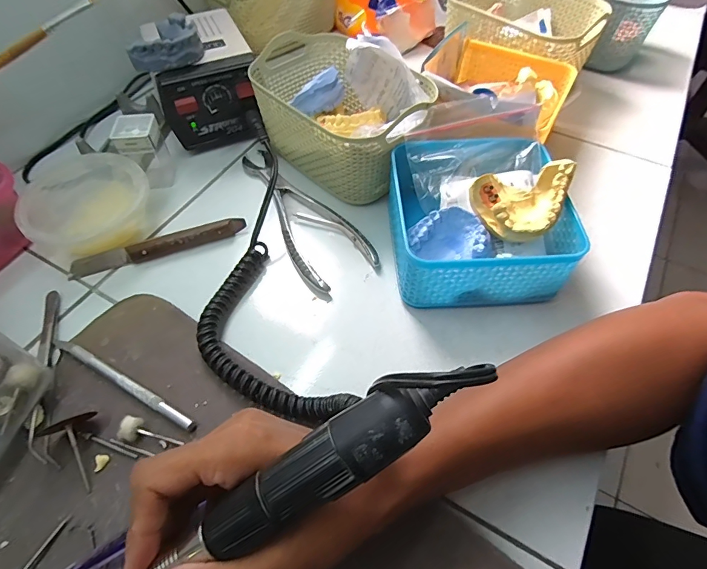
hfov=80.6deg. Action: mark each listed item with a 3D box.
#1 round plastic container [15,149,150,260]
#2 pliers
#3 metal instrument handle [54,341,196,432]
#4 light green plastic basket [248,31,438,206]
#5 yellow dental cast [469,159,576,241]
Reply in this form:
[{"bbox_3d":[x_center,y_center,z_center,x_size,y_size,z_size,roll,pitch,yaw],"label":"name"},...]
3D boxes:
[{"bbox_3d":[-0.244,-0.078,0.382,0.101,0.039,0.102,0,56,0],"label":"round plastic container"},{"bbox_3d":[-0.053,-0.069,0.392,0.065,0.010,0.185,-29,60,-18],"label":"pliers"},{"bbox_3d":[-0.165,0.068,0.297,0.131,0.006,0.009,25,59,17],"label":"metal instrument handle"},{"bbox_3d":[-0.015,-0.166,0.405,0.116,0.076,0.178,-39,64,-23],"label":"light green plastic basket"},{"bbox_3d":[0.127,-0.064,0.317,0.070,0.027,0.061,-2,78,12],"label":"yellow dental cast"}]

